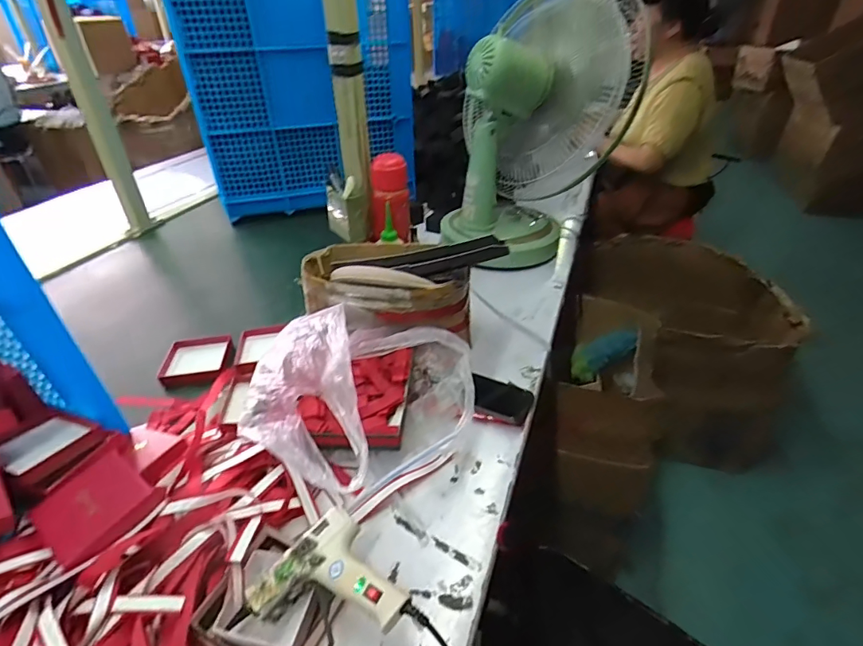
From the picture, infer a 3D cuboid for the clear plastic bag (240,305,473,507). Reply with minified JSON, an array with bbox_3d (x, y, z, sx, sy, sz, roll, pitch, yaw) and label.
[{"bbox_3d":[-0.072,0.090,0.566,0.194,0.153,0.259,29,45,36],"label":"clear plastic bag"}]

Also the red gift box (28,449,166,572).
[{"bbox_3d":[-0.338,0.184,0.470,0.091,0.023,0.093,23,42,30],"label":"red gift box"}]

